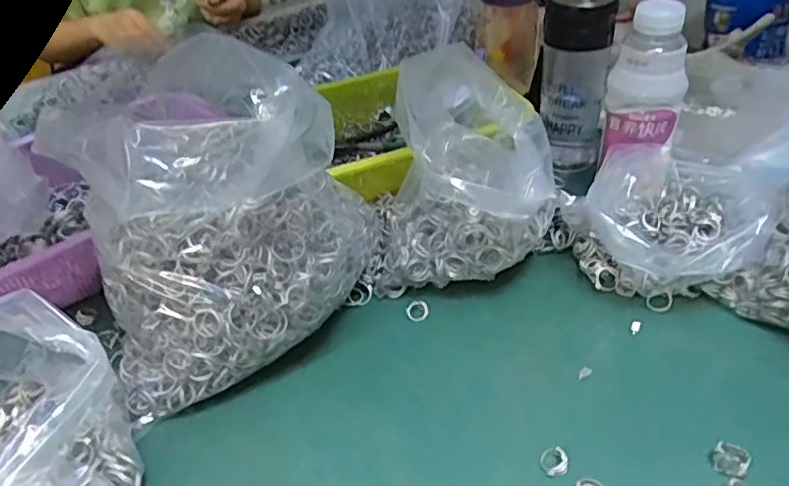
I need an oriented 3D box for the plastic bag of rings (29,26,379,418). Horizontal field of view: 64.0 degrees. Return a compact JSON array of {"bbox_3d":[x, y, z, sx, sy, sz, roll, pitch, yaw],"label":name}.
[{"bbox_3d":[-0.114,-0.007,0.460,0.204,0.229,0.133,-10,39,-9],"label":"plastic bag of rings"}]

